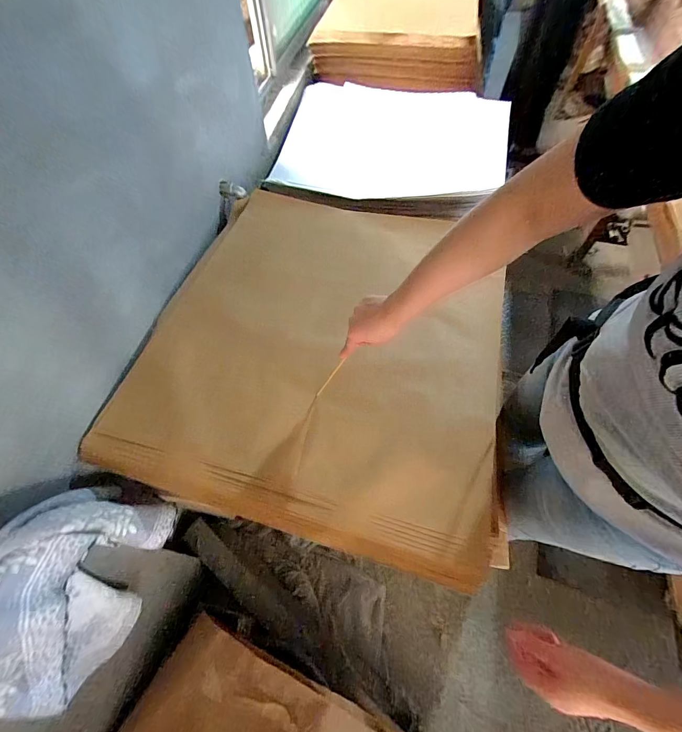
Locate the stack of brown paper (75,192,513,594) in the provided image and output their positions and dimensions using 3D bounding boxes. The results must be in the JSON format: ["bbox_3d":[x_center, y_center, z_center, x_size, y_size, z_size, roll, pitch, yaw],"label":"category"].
[{"bbox_3d":[-0.030,-0.094,0.729,0.739,0.076,0.815,12,60,6],"label":"stack of brown paper"}]

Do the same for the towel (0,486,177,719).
[{"bbox_3d":[-0.436,0.341,0.527,0.150,0.299,0.253,22,62,14],"label":"towel"}]

